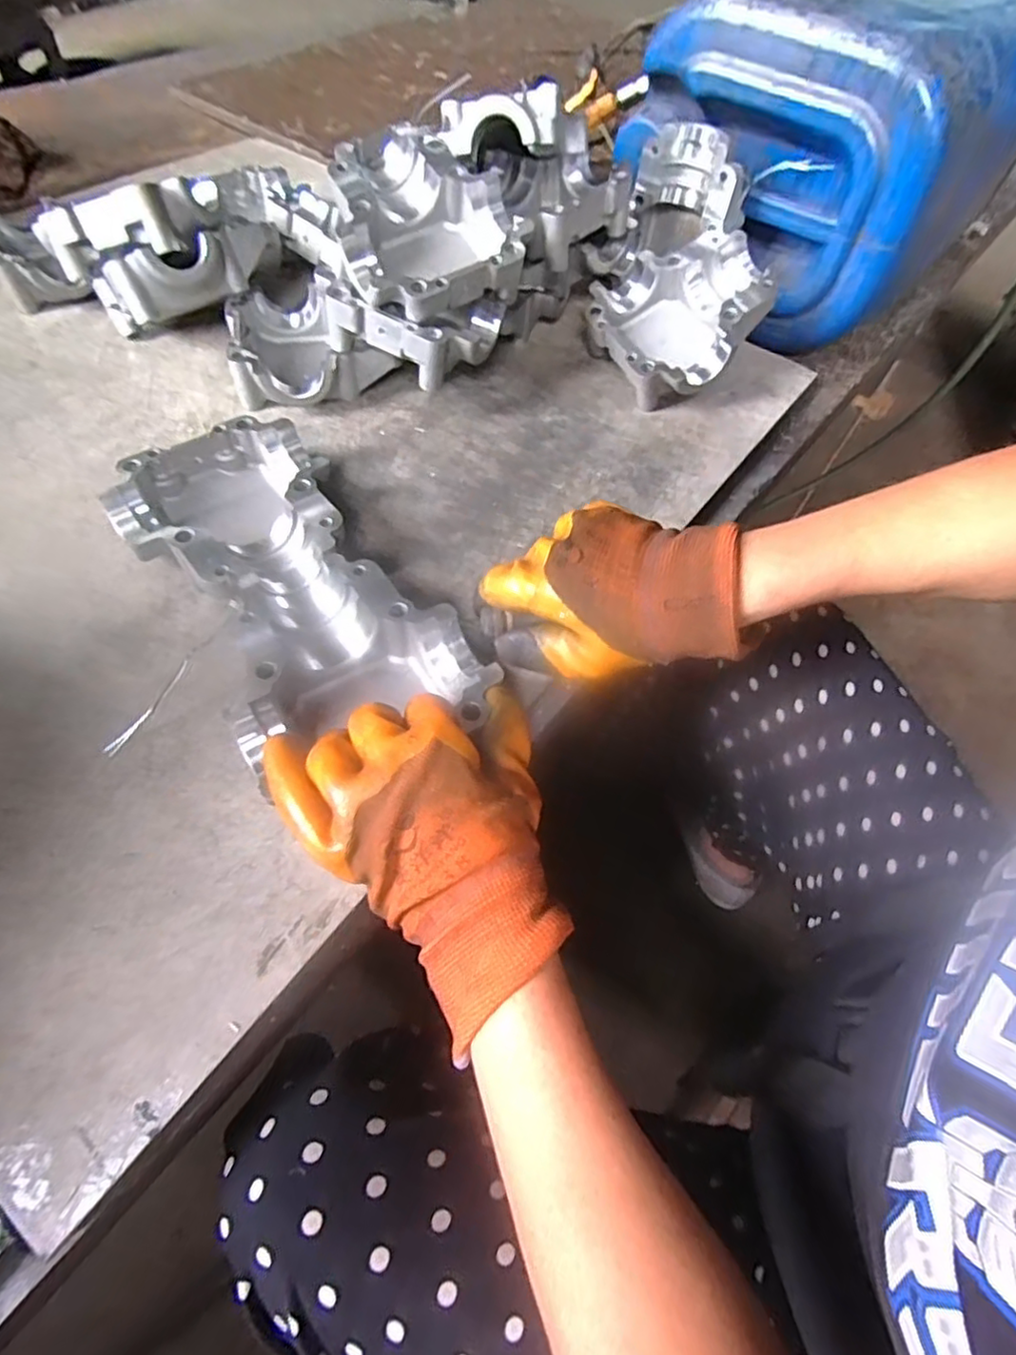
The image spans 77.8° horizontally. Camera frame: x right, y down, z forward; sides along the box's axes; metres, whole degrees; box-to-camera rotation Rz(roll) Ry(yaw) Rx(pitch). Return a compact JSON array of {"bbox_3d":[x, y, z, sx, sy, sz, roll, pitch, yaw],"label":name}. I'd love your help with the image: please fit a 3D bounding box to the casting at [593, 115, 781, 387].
[{"bbox_3d":[0.159,-0.358,0.561,0.144,0.140,0.231,16,57,6],"label":"casting"}]

